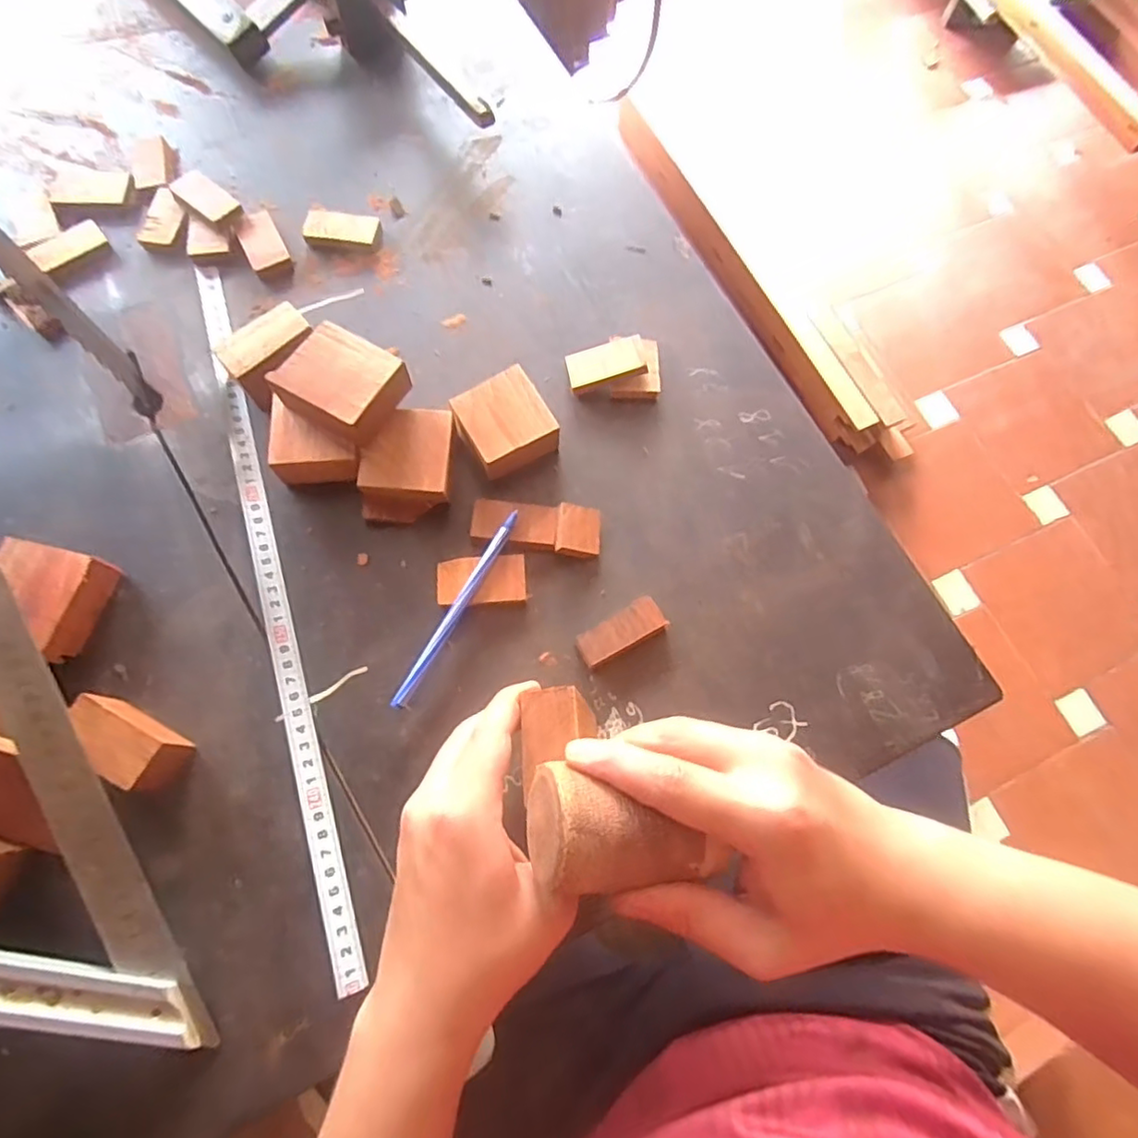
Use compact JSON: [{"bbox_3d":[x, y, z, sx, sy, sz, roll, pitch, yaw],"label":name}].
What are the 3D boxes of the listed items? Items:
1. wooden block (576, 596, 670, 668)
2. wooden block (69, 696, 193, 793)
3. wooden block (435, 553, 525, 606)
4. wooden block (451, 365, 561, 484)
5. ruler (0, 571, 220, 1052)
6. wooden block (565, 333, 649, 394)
[{"bbox_3d":[0.032,0.040,0.384,0.055,0.013,0.023,-31,75,-12],"label":"wooden block"},{"bbox_3d":[-0.240,0.094,0.338,0.053,0.037,0.030,33,73,9],"label":"wooden block"},{"bbox_3d":[-0.054,0.008,0.392,0.054,0.013,0.031,-4,71,-3],"label":"wooden block"},{"bbox_3d":[-0.042,-0.093,0.418,0.057,0.029,0.061,-28,74,-11],"label":"wooden block"},{"bbox_3d":[-0.285,0.141,0.291,0.124,0.018,0.245,-25,84,-29],"label":"ruler"},{"bbox_3d":[0.026,-0.145,0.439,0.054,0.007,0.030,-13,77,9],"label":"wooden block"}]

